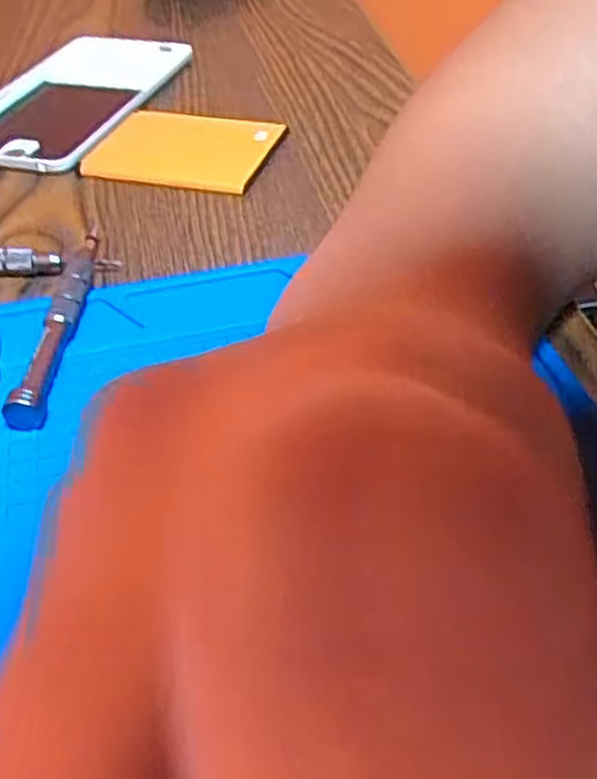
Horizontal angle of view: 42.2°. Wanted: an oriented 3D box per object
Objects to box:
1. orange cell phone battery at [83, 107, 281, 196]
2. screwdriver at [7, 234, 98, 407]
[{"bbox_3d":[-0.053,-0.114,0.361,0.079,0.010,0.063,10,44,13],"label":"orange cell phone battery"},{"bbox_3d":[-0.078,-0.024,0.260,0.009,0.012,0.091,0,43,3],"label":"screwdriver"}]

